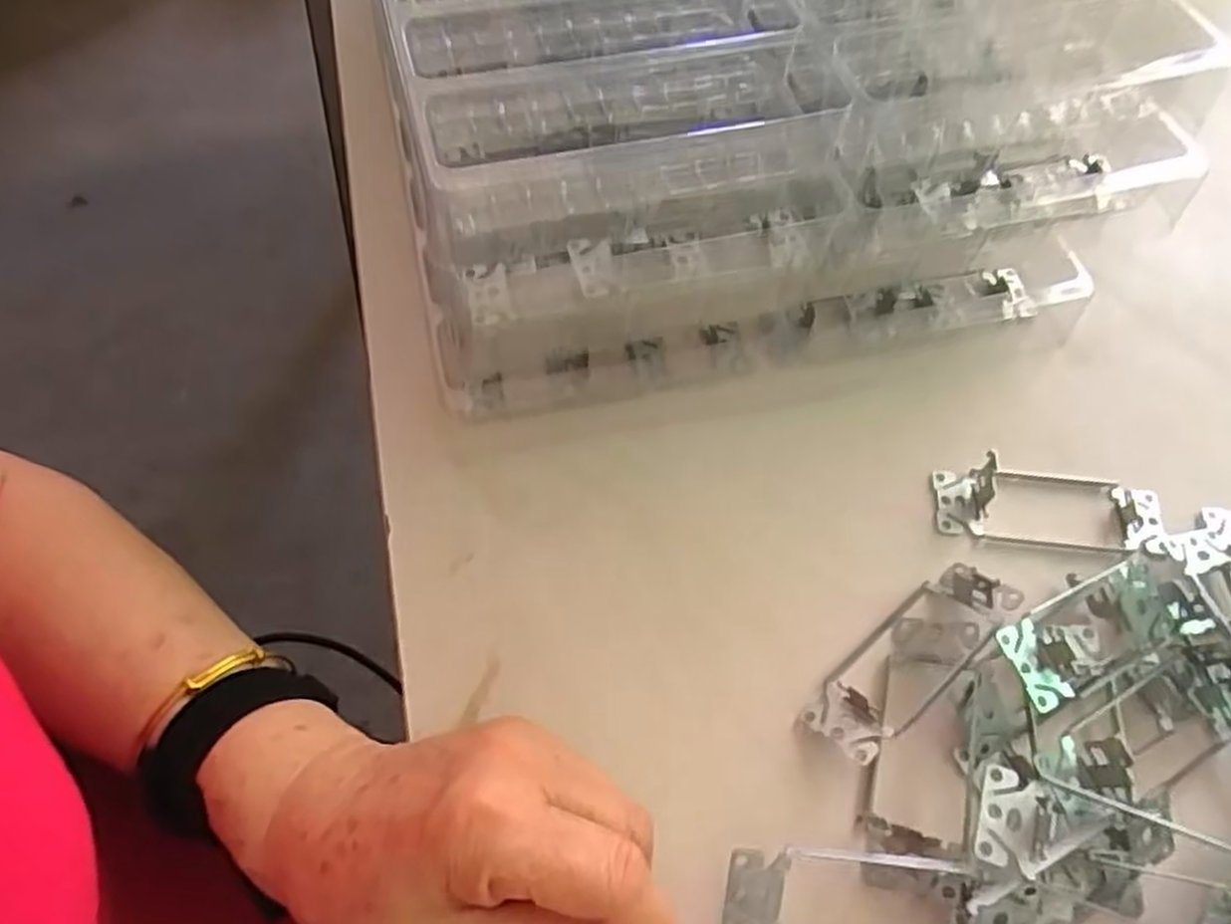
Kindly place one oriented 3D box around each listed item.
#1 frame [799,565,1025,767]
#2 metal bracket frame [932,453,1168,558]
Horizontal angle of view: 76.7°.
[{"bbox_3d":[0.123,0.078,0.316,0.102,0.033,0.033,-37,67,-20],"label":"frame"},{"bbox_3d":[0.205,0.020,0.363,0.105,0.022,0.038,7,60,3],"label":"metal bracket frame"}]

